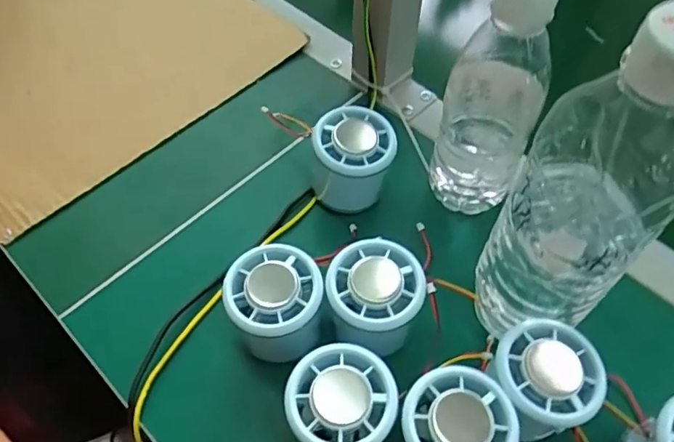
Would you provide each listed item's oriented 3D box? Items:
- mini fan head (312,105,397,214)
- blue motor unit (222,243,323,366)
[{"bbox_3d":[0.011,-0.041,0.394,0.058,0.061,0.053,3,56,1],"label":"mini fan head"},{"bbox_3d":[-0.037,0.053,0.338,0.056,0.058,0.059,3,56,1],"label":"blue motor unit"}]

